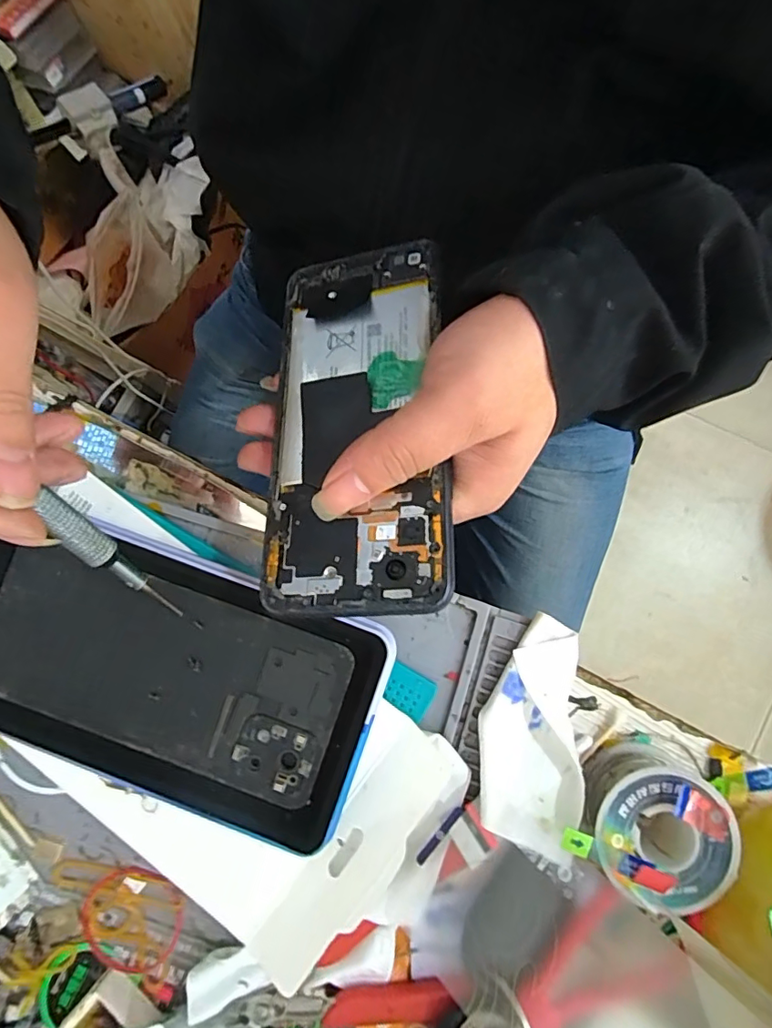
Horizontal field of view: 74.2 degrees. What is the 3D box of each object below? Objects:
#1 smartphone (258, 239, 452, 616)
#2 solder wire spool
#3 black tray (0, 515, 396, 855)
[{"bbox_3d":[-0.013,-0.041,0.206,0.072,0.007,0.159,-6,72,19],"label":"smartphone"},{"bbox_3d":[0.109,0.128,0.211,0.052,0.029,0.056,0,84,3],"label":"solder wire spool"},{"bbox_3d":[-0.099,0.069,0.222,0.187,0.015,0.106,16,87,4],"label":"black tray"}]

